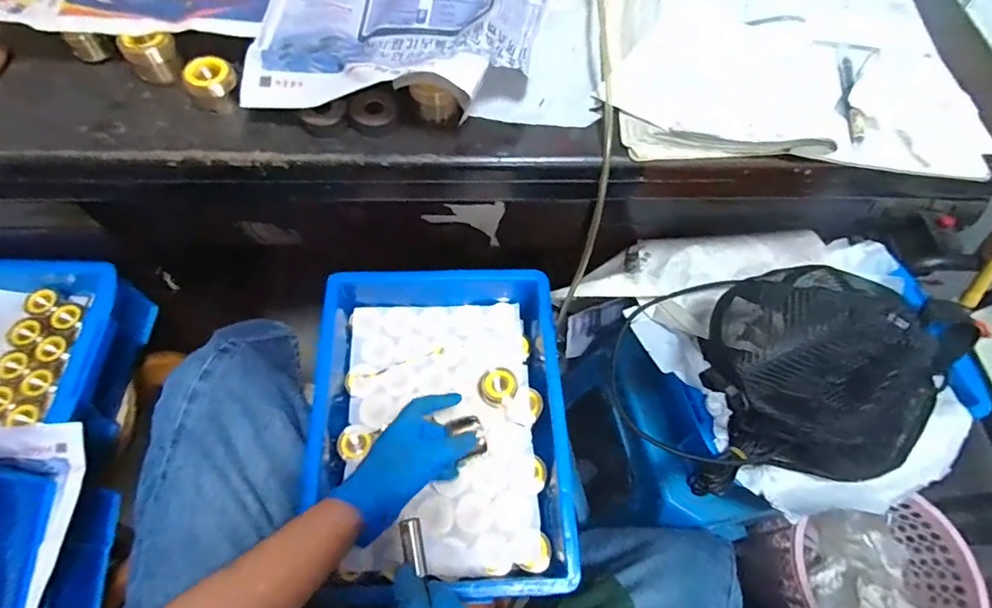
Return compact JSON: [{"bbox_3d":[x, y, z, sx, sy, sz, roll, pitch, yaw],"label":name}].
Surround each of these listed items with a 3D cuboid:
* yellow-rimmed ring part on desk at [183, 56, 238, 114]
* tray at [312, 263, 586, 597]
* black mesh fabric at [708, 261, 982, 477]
[{"bbox_3d":[-0.238,-0.185,0.420,0.038,0.023,0.035,-27,68,-15],"label":"yellow-rimmed ring part on desk"},{"bbox_3d":[-0.059,0.119,0.553,0.256,0.078,0.345,-1,64,-4],"label":"tray"},{"bbox_3d":[0.321,0.069,0.498,0.199,0.156,0.169,10,64,1],"label":"black mesh fabric"}]

